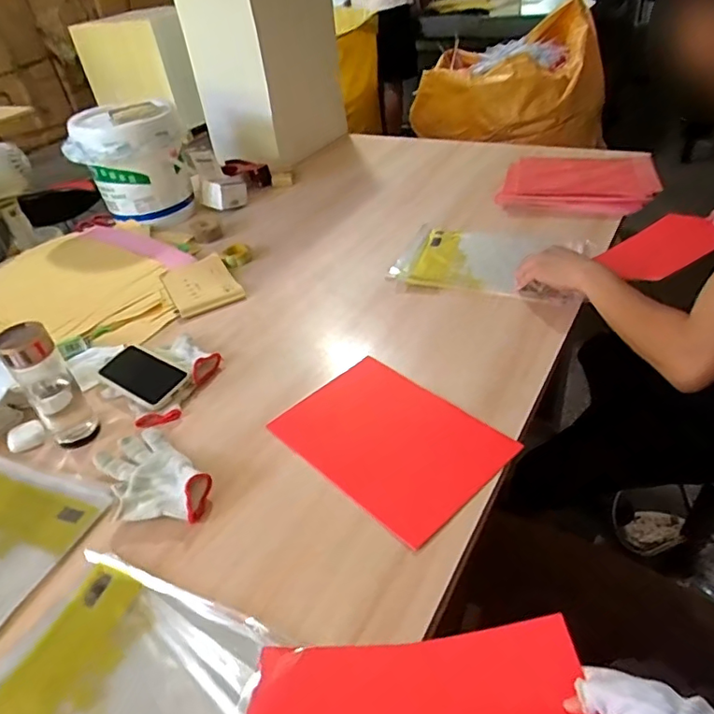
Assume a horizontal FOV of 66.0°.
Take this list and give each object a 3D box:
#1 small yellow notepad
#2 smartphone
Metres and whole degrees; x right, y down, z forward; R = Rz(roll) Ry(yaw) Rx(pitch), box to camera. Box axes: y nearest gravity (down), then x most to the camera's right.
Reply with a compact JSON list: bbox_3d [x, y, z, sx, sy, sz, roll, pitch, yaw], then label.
[{"bbox_3d":[-0.319,-0.148,1.124,0.132,0.023,0.173,-21,41,-18],"label":"small yellow notepad"},{"bbox_3d":[-0.346,0.030,0.890,0.158,0.010,0.078,24,54,29],"label":"smartphone"}]

